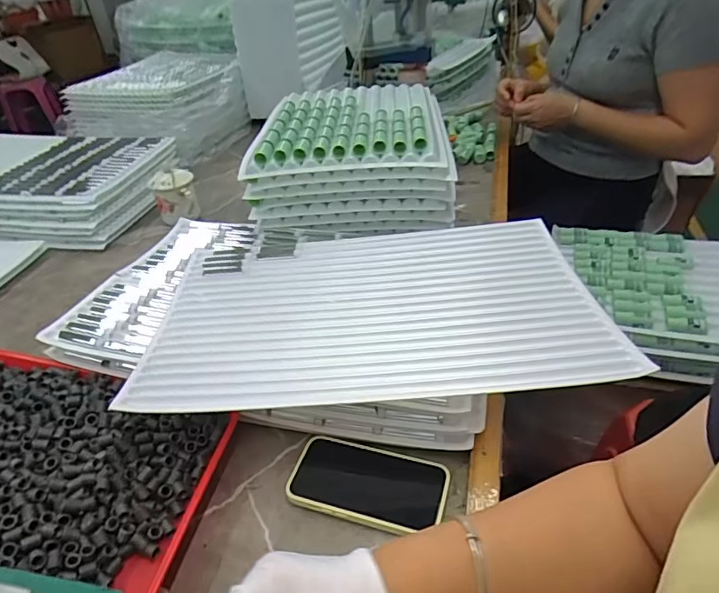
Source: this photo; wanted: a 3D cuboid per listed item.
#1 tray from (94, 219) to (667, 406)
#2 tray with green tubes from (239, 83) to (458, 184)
[{"bbox_3d":[0.017,0.004,0.582,0.485,0.020,0.322,-3,34,0],"label":"tray"},{"bbox_3d":[-0.009,-0.302,0.864,0.299,0.054,0.383,-1,34,4],"label":"tray with green tubes"}]

